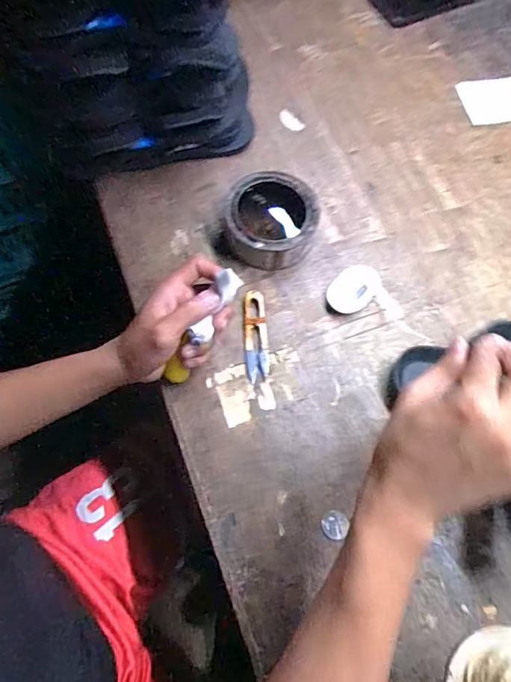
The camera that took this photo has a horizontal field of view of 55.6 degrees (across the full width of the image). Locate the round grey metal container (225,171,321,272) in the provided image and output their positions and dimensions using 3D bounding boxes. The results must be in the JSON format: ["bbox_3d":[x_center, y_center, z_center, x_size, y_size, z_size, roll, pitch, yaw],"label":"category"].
[{"bbox_3d":[0.018,-0.138,0.555,0.103,0.050,0.101,1,69,-2],"label":"round grey metal container"}]

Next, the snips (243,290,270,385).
[{"bbox_3d":[0.000,-0.005,0.523,0.025,0.010,0.101,-4,70,-4],"label":"snips"}]

